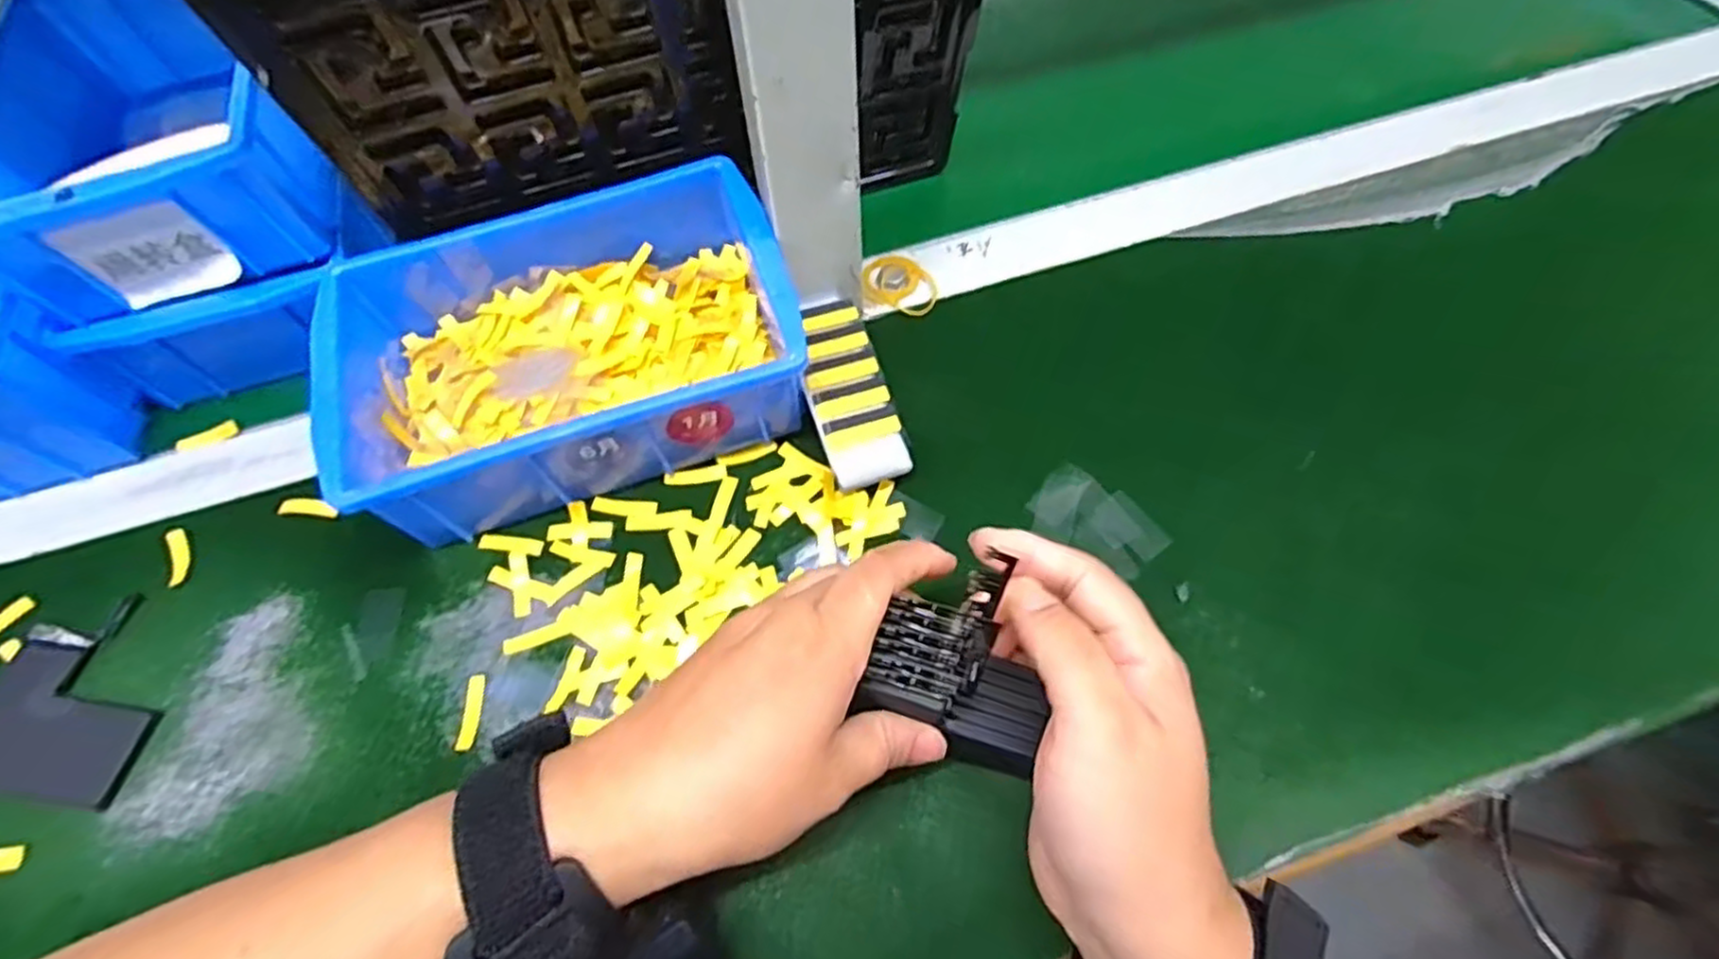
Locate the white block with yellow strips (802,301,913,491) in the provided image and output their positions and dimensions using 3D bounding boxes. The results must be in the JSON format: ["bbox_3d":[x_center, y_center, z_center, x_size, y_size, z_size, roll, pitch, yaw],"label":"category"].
[{"bbox_3d":[-0.006,-0.037,0.349,0.036,0.032,0.089,-16,63,-6],"label":"white block with yellow strips"}]

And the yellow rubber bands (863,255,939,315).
[{"bbox_3d":[0.023,-0.106,0.402,0.041,0.005,0.035,29,67,17],"label":"yellow rubber bands"}]

